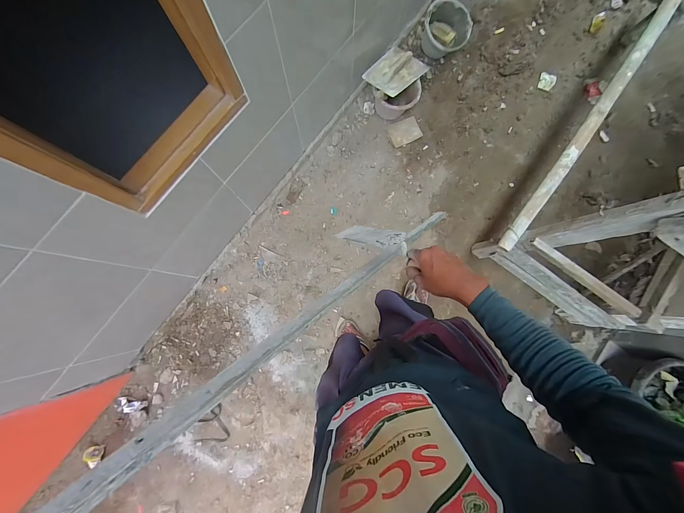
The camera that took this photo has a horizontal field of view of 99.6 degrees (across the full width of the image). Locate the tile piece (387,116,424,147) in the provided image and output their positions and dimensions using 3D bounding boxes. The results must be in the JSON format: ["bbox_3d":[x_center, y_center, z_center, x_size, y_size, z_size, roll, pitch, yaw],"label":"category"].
[{"bbox_3d":[0.337,-0.676,1.564,0.177,0.009,0.133,-24,85,-4],"label":"tile piece"}]

